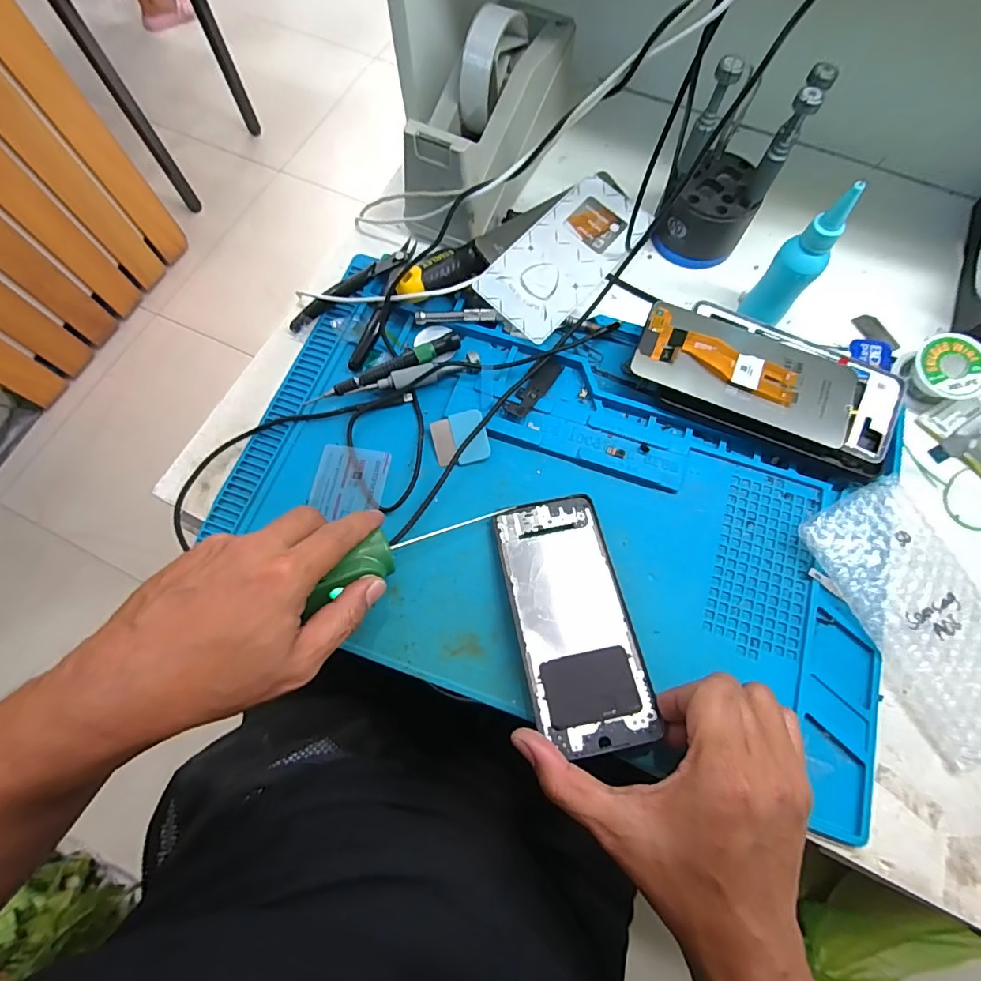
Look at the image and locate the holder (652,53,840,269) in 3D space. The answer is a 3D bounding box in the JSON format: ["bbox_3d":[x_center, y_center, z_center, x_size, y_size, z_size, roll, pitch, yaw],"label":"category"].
[{"bbox_3d":[0.190,-0.256,0.382,0.076,0.134,0.076,28,73,8],"label":"holder"}]

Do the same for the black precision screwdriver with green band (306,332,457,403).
[{"bbox_3d":[-0.084,-0.097,0.380,0.131,0.015,0.017,-25,73,-9],"label":"black precision screwdriver with green band"}]

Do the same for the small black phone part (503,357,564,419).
[{"bbox_3d":[0.037,-0.083,0.380,0.017,0.007,0.066,37,75,11],"label":"small black phone part"}]

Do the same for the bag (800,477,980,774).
[{"bbox_3d":[0.292,0.080,0.318,0.090,0.017,0.172,-23,73,-8],"label":"bag"}]

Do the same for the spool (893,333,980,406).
[{"bbox_3d":[0.356,-0.093,0.374,0.052,0.029,0.052,0,71,-1],"label":"spool"}]

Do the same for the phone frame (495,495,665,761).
[{"bbox_3d":[0.053,0.082,0.316,0.074,0.006,0.164,-10,62,-4],"label":"phone frame"}]

